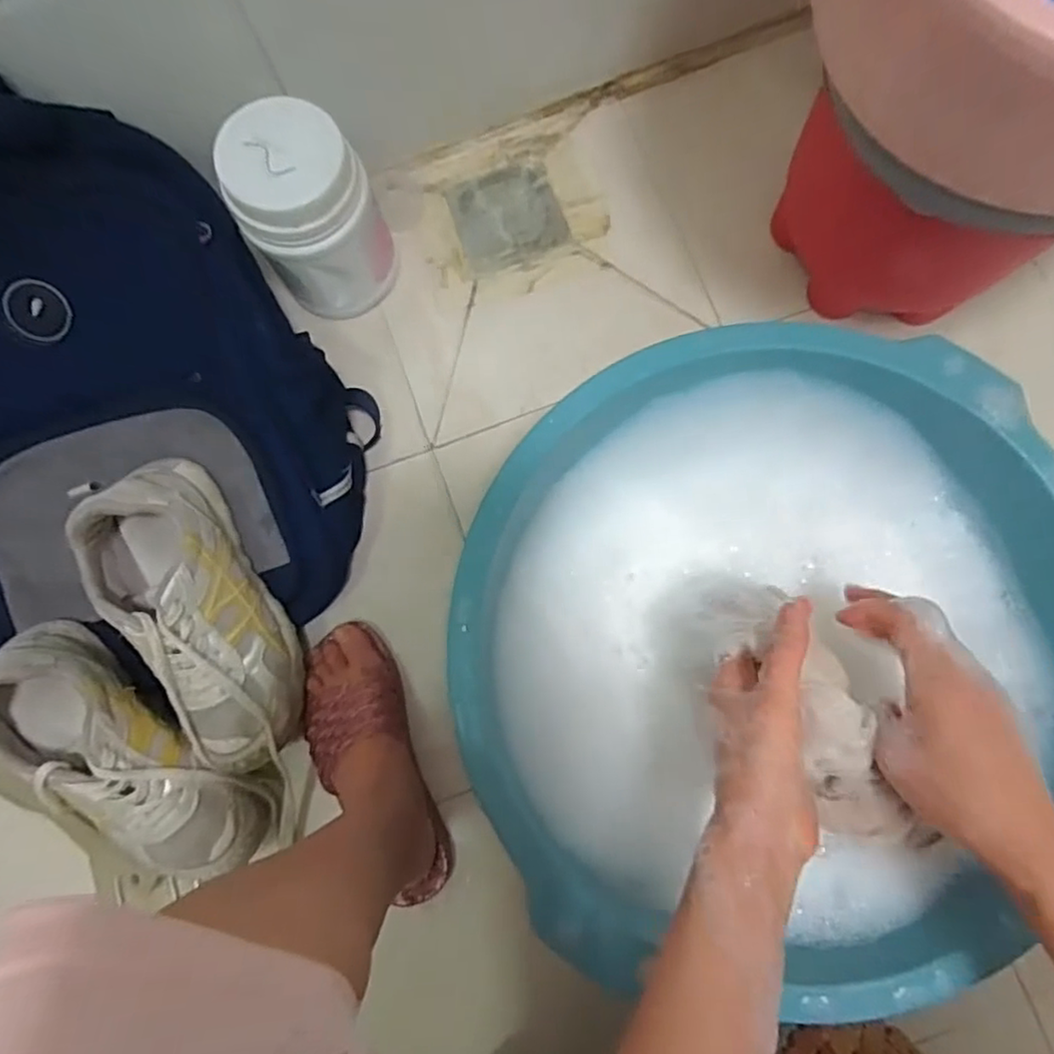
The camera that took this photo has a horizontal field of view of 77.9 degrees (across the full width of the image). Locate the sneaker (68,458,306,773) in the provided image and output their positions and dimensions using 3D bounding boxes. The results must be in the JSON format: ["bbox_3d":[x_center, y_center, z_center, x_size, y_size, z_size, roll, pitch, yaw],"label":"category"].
[{"bbox_3d":[-0.259,0.073,0.513,0.096,0.090,0.251,-24,98,1],"label":"sneaker"}]

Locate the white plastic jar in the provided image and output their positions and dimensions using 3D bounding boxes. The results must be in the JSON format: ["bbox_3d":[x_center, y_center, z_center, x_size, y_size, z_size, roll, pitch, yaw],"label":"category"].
[{"bbox_3d":[-0.182,-0.264,0.564,0.108,0.160,0.091,-34,81,-1],"label":"white plastic jar"}]

